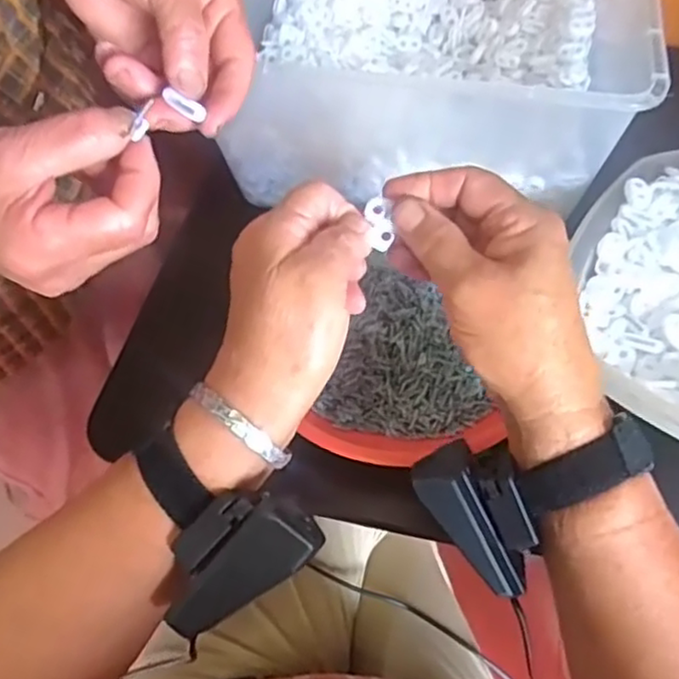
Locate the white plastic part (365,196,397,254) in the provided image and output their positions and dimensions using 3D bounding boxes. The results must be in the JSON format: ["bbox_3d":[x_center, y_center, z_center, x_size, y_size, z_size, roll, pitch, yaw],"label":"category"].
[{"bbox_3d":[0.020,-0.057,0.328,0.012,0.006,0.027,-5,88,-1],"label":"white plastic part"}]

